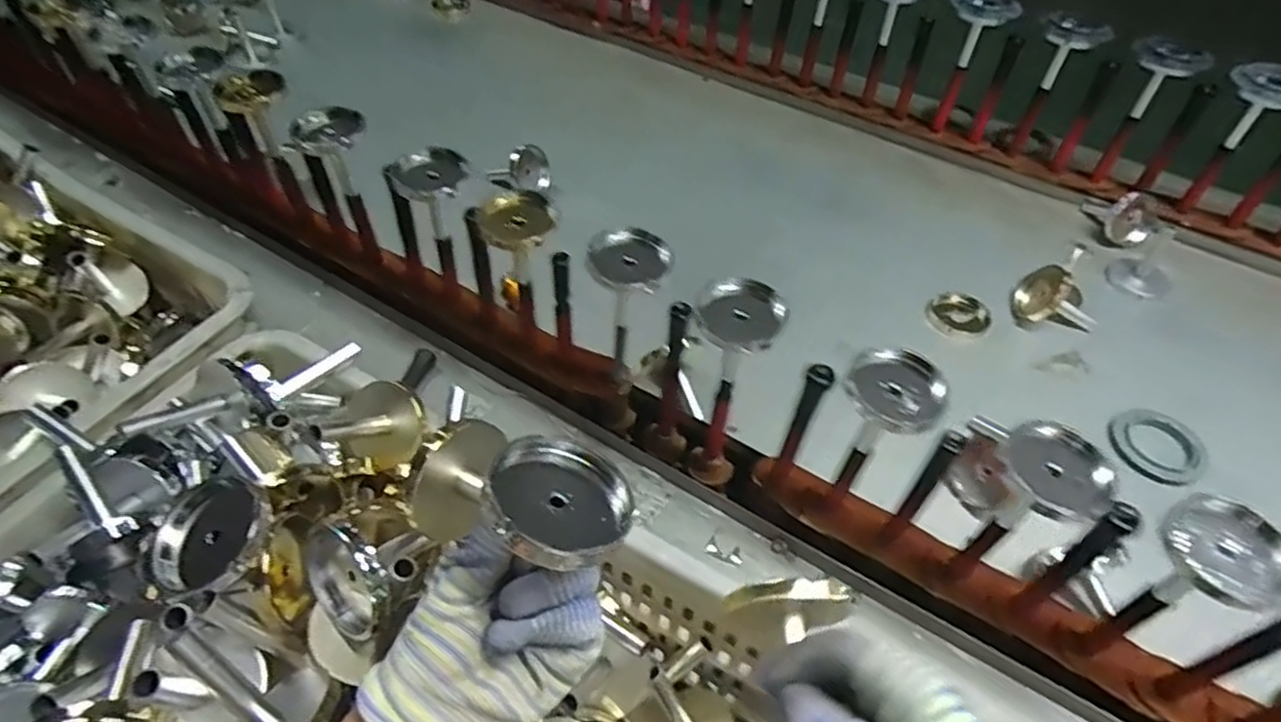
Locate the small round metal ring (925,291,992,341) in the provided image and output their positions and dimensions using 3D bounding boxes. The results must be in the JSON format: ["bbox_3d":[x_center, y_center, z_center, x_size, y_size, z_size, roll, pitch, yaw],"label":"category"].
[{"bbox_3d":[0.351,-0.050,0.774,0.064,0.016,0.058,38,59,26],"label":"small round metal ring"}]

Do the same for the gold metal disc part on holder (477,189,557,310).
[{"bbox_3d":[-0.104,-0.086,0.621,0.065,0.115,0.063,-8,51,-8],"label":"gold metal disc part on holder"}]

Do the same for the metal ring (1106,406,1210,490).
[{"bbox_3d":[0.494,0.080,0.669,0.074,0.012,0.085,-33,59,-12],"label":"metal ring"}]

